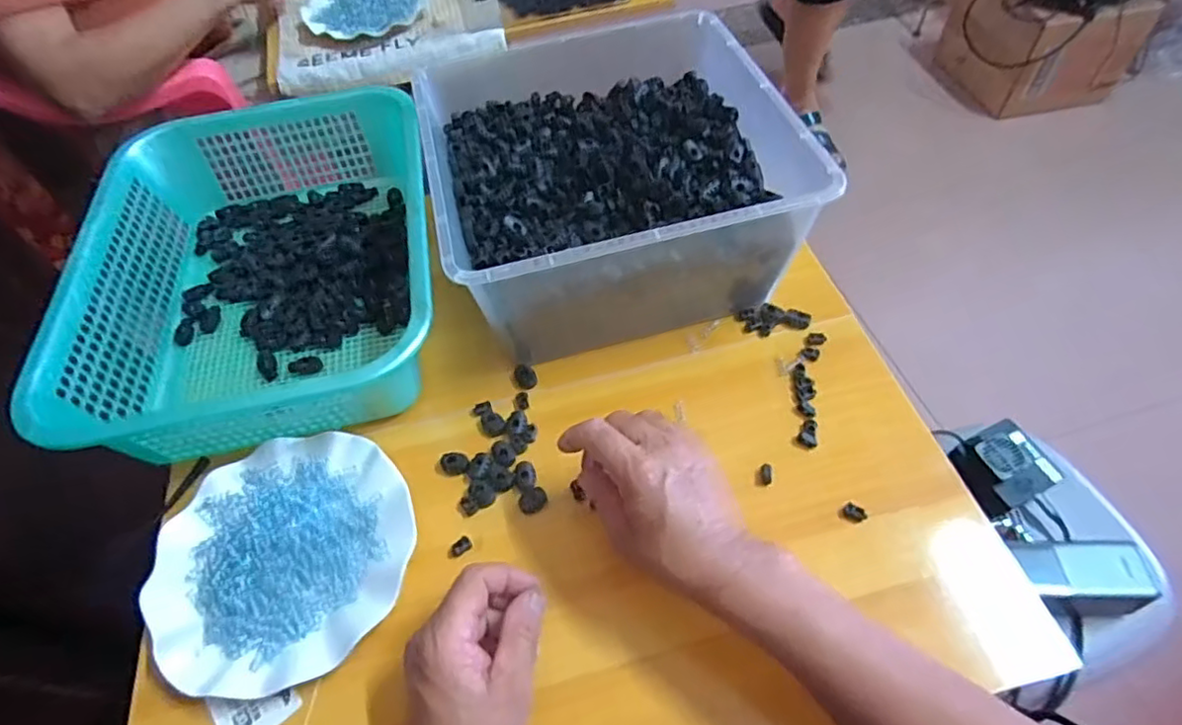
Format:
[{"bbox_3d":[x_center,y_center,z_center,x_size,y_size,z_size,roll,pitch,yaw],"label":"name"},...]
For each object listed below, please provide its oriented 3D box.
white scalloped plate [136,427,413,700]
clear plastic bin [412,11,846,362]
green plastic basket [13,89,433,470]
[{"bbox_3d":[-0.222,0.138,0.458,0.176,0.015,0.180,-2,54,3],"label":"white scalloped plate"},{"bbox_3d":[0.012,-0.165,0.587,0.288,0.140,0.302,-14,54,-6],"label":"clear plastic bin"},{"bbox_3d":[-0.301,-0.107,0.589,0.290,0.084,0.389,-14,54,-6],"label":"green plastic basket"}]

